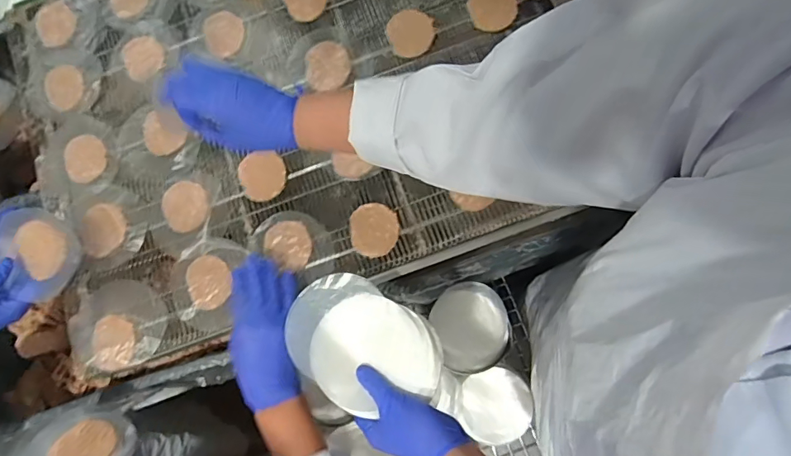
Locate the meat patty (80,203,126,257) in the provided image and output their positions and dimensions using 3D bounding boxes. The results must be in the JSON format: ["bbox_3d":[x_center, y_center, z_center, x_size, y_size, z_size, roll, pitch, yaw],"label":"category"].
[{"bbox_3d":[-0.414,0.000,0.678,0.067,0.005,0.071,0,77,1],"label":"meat patty"}]

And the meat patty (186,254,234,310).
[{"bbox_3d":[-0.249,0.071,0.648,0.060,0.013,0.069,-22,77,-4],"label":"meat patty"}]

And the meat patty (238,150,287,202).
[{"bbox_3d":[-0.183,-0.073,0.666,0.064,0.015,0.063,0,77,1],"label":"meat patty"}]

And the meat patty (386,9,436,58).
[{"bbox_3d":[0.022,-0.275,0.681,0.064,0.018,0.064,0,77,1],"label":"meat patty"}]

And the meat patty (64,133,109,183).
[{"bbox_3d":[-0.453,-0.102,0.701,0.065,0.008,0.067,0,77,1],"label":"meat patty"}]

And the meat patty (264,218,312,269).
[{"bbox_3d":[-0.144,0.019,0.646,0.064,0.014,0.059,16,77,5],"label":"meat patty"}]

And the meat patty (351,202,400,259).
[{"bbox_3d":[-0.027,0.002,0.638,0.062,0.009,0.069,-4,77,0],"label":"meat patty"}]

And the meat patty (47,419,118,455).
[{"bbox_3d":[-0.415,0.298,0.643,0.066,0.006,0.081,50,53,-3],"label":"meat patty"}]

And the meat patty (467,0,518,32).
[{"bbox_3d":[0.136,-0.309,0.673,0.067,0.006,0.062,-35,97,1],"label":"meat patty"}]

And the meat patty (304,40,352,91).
[{"bbox_3d":[-0.099,-0.237,0.692,0.065,0.012,0.071,-14,77,-2],"label":"meat patty"}]

